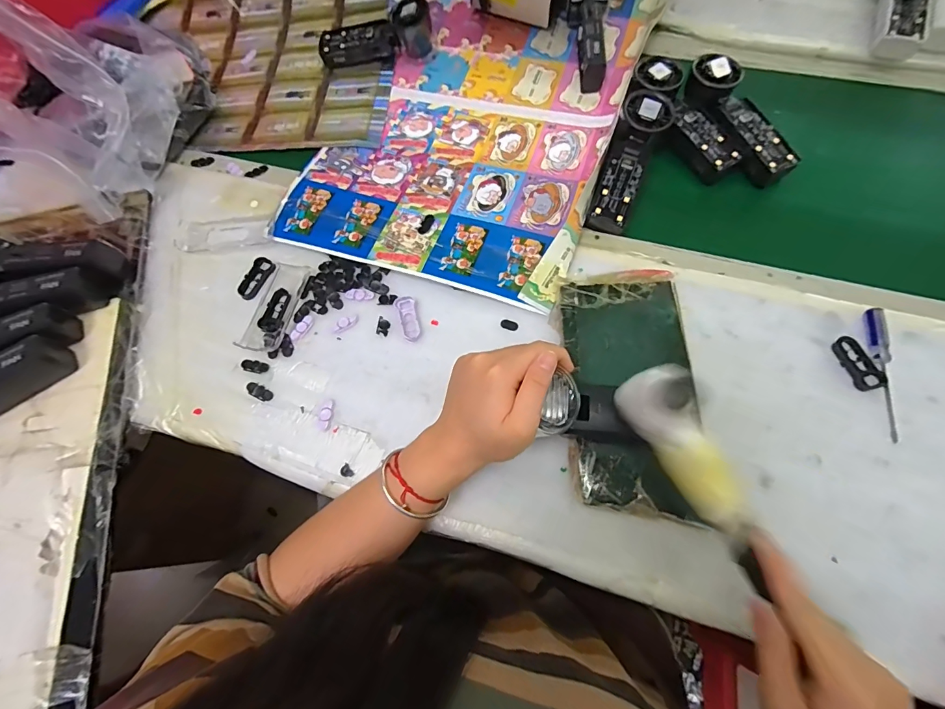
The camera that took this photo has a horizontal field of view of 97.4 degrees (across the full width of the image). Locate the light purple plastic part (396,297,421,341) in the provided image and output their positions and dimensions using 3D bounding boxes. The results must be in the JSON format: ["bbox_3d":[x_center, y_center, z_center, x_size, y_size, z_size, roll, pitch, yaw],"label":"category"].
[{"bbox_3d":[-0.066,-0.037,0.427,0.019,0.004,0.050,-13,67,-3],"label":"light purple plastic part"}]

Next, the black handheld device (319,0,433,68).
[{"bbox_3d":[-0.137,-0.450,0.581,0.161,0.060,0.049,1,67,3],"label":"black handheld device"}]

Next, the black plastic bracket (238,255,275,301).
[{"bbox_3d":[-0.235,-0.083,0.453,0.024,0.006,0.051,17,68,10],"label":"black plastic bracket"}]

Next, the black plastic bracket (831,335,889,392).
[{"bbox_3d":[0.346,0.007,0.372,0.025,0.011,0.050,-14,67,-3],"label":"black plastic bracket"}]

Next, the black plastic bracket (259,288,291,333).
[{"bbox_3d":[-0.207,-0.046,0.435,0.022,0.004,0.049,8,67,6],"label":"black plastic bracket"}]

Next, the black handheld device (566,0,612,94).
[{"bbox_3d":[0.156,-0.429,0.546,0.056,0.055,0.167,0,80,3],"label":"black handheld device"}]

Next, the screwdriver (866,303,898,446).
[{"bbox_3d":[0.365,0.015,0.365,0.013,0.016,0.122,6,67,5],"label":"screwdriver"}]

